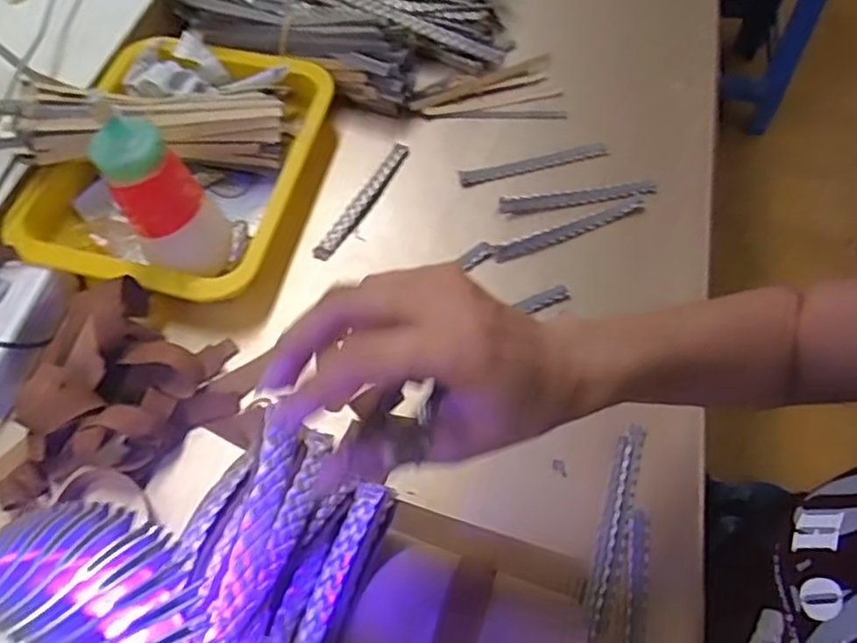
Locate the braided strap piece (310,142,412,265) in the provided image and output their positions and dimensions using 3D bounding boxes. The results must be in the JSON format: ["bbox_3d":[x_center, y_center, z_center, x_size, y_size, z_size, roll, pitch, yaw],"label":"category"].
[{"bbox_3d":[-0.054,-0.106,0.592,0.016,0.009,0.138,27,61,13],"label":"braided strap piece"}]

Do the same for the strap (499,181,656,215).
[{"bbox_3d":[0.131,-0.108,0.601,0.140,0.005,0.016,-7,60,-7],"label":"strap"}]

